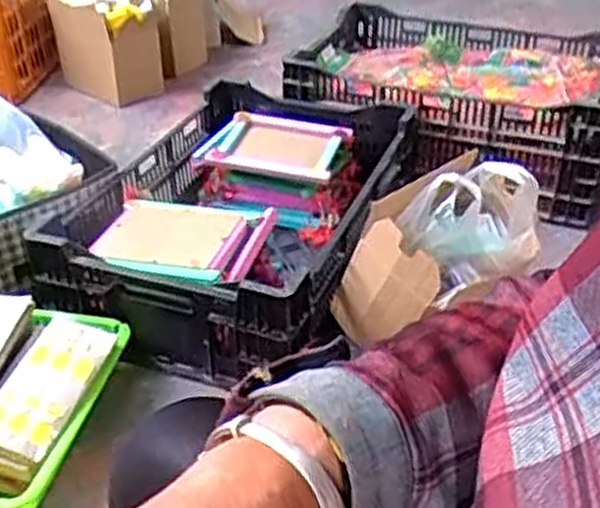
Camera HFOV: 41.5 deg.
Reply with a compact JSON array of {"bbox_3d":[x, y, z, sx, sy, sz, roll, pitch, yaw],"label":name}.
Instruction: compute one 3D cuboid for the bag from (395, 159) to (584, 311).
[{"bbox_3d":[0.225,-0.041,1.042,0.198,0.166,0.114,-21,40,-28],"label":"bag"}]

